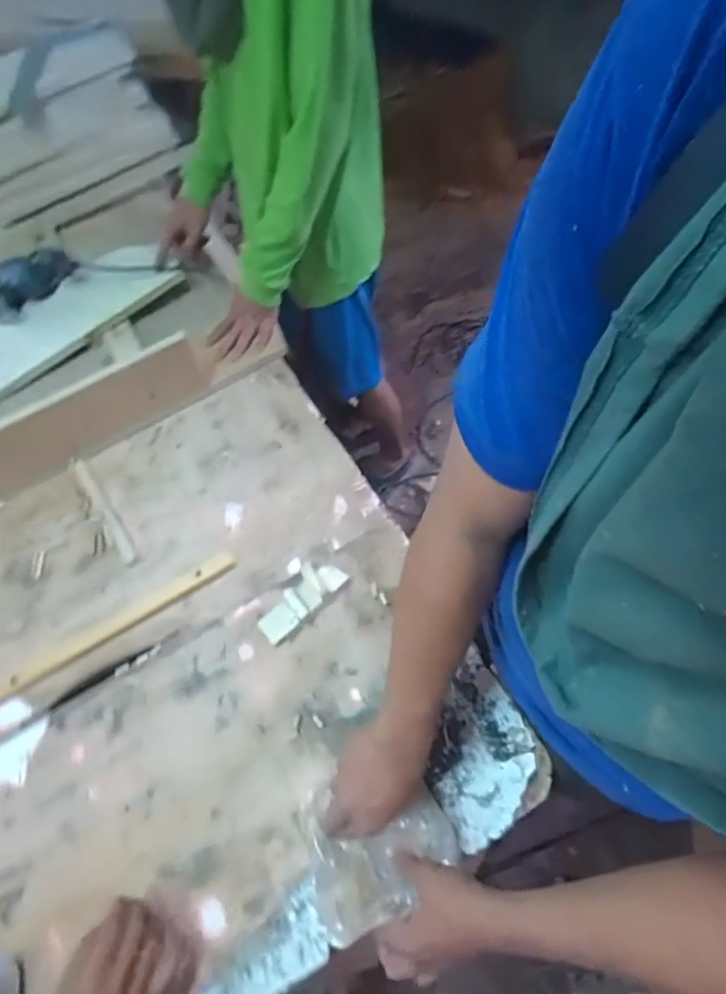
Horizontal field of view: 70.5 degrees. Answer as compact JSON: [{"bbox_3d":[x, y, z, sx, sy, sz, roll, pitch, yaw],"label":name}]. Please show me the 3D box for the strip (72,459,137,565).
[{"bbox_3d":[-0.399,0.018,0.791,0.018,0.007,0.216,-36,65,-11],"label":"strip"}]

